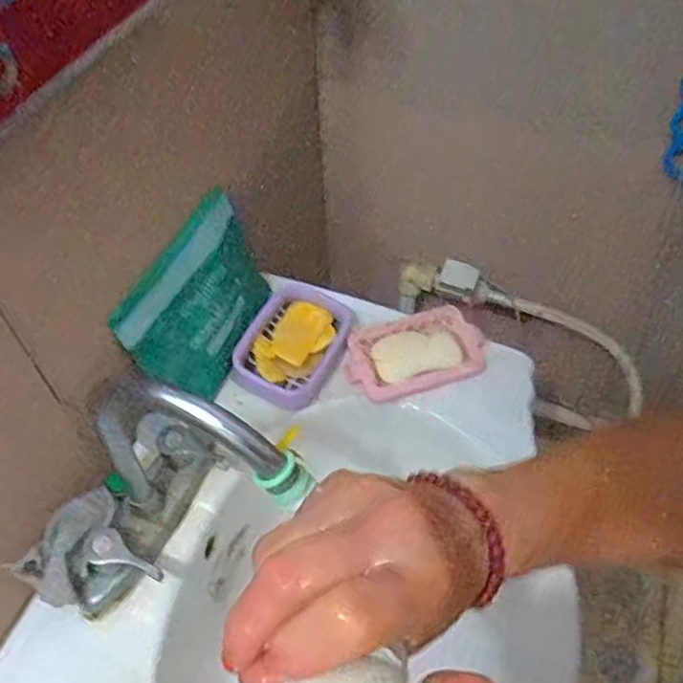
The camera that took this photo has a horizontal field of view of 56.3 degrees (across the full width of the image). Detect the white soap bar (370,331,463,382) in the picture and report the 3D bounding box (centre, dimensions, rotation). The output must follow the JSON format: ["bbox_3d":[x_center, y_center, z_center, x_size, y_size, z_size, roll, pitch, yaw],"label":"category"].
[{"bbox_3d":[0.078,0.015,0.674,0.091,0.021,0.049,-13,68,-8],"label":"white soap bar"}]

